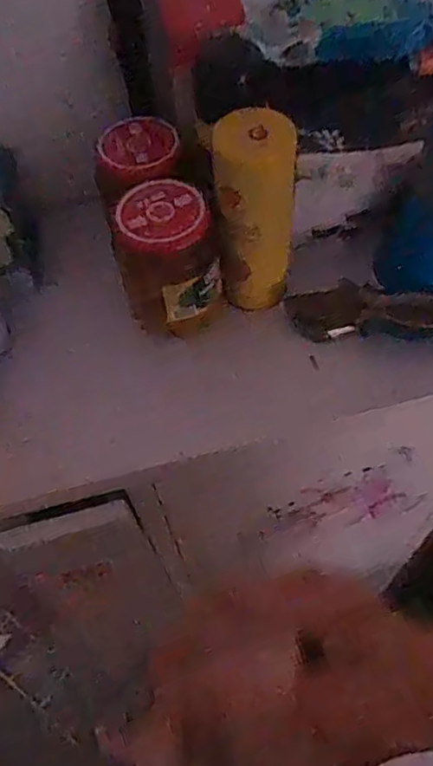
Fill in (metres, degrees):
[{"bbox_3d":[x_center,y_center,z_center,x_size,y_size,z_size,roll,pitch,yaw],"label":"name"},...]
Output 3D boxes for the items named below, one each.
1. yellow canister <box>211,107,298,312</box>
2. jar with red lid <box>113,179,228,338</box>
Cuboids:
[{"bbox_3d":[0.033,-0.145,0.528,0.071,0.162,0.077,1,59,5],"label":"yellow canister"},{"bbox_3d":[-0.042,-0.107,0.550,0.087,0.124,0.081,-2,59,3],"label":"jar with red lid"}]

